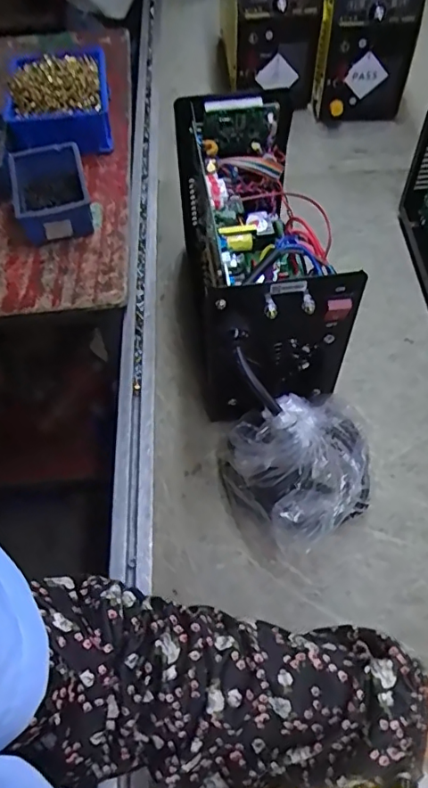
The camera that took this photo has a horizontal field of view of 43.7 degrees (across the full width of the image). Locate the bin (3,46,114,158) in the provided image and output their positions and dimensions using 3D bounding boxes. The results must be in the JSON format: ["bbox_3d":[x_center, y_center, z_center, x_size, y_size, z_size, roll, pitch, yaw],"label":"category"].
[{"bbox_3d":[-0.244,-0.461,0.845,0.155,0.073,0.223,-7,56,-3],"label":"bin"}]

